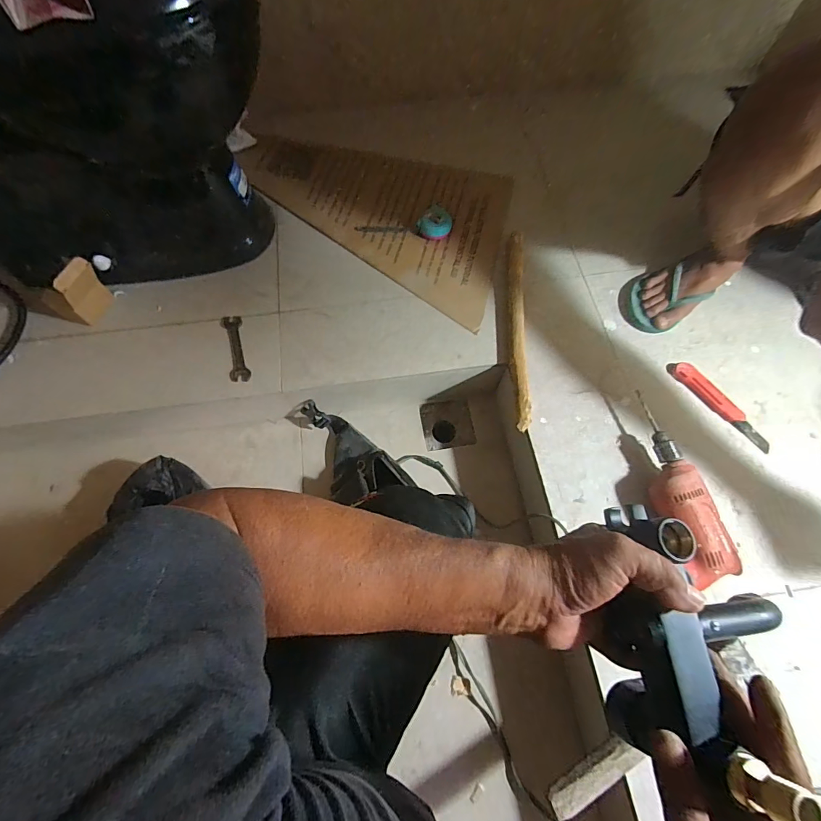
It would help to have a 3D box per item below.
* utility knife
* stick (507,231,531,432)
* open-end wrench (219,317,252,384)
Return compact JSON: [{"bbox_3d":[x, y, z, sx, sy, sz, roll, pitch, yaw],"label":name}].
[{"bbox_3d":[0.523,-0.010,0.702,0.031,0.022,0.196,-32,71,-13],"label":"utility knife"},{"bbox_3d":[0.196,-0.153,0.749,0.030,0.039,0.393,3,67,1],"label":"stick"},{"bbox_3d":[-0.317,-0.114,0.751,0.035,0.004,0.141,-16,68,-7],"label":"open-end wrench"}]

